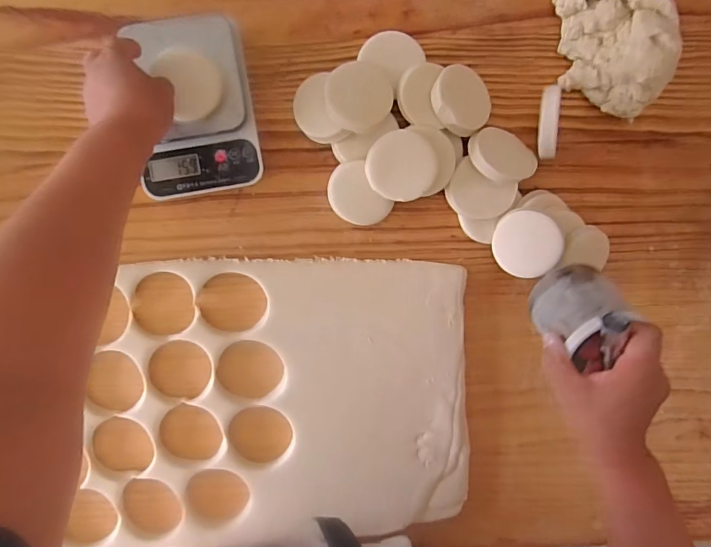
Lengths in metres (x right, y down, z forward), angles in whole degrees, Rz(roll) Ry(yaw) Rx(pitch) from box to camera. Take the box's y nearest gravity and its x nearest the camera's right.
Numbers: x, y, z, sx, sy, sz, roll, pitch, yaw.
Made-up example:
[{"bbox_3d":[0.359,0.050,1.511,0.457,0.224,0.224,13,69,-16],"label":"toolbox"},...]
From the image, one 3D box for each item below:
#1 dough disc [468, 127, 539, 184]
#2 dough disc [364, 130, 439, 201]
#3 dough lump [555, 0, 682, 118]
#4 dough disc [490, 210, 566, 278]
[{"bbox_3d":[0.166,-0.136,0.518,0.075,0.011,0.065,-10,78,-9],"label":"dough disc"},{"bbox_3d":[0.050,-0.117,0.497,0.075,0.013,0.072,1,116,2],"label":"dough disc"},{"bbox_3d":[0.286,-0.258,0.503,0.116,0.049,0.157,-1,94,0],"label":"dough lump"},{"bbox_3d":[0.193,-0.033,0.516,0.074,0.009,0.073,9,107,30],"label":"dough disc"}]

